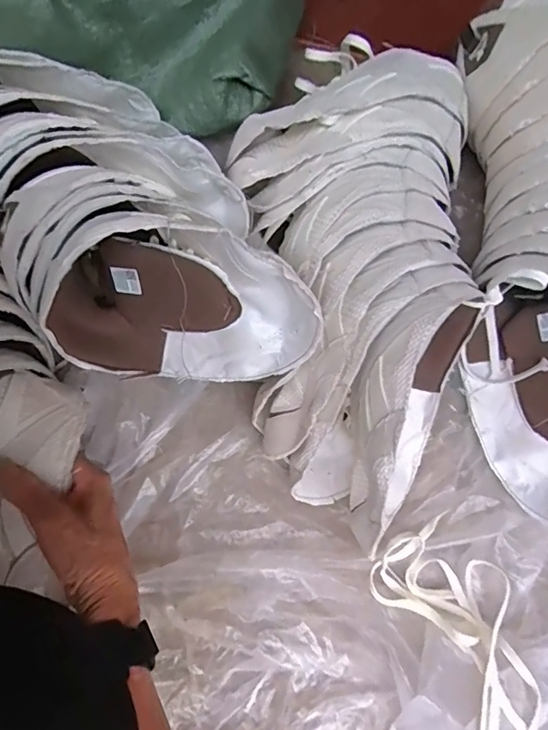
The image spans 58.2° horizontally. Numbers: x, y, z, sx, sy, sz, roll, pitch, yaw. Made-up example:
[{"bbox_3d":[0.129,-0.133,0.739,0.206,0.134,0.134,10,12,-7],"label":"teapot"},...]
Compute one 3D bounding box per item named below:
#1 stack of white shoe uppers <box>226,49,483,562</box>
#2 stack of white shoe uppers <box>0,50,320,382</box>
[{"bbox_3d":[0.067,-0.084,0.449,0.216,0.138,0.428,1,87,2],"label":"stack of white shoe uppers"},{"bbox_3d":[-0.151,-0.137,0.448,0.213,0.144,0.428,-39,76,-14],"label":"stack of white shoe uppers"}]

